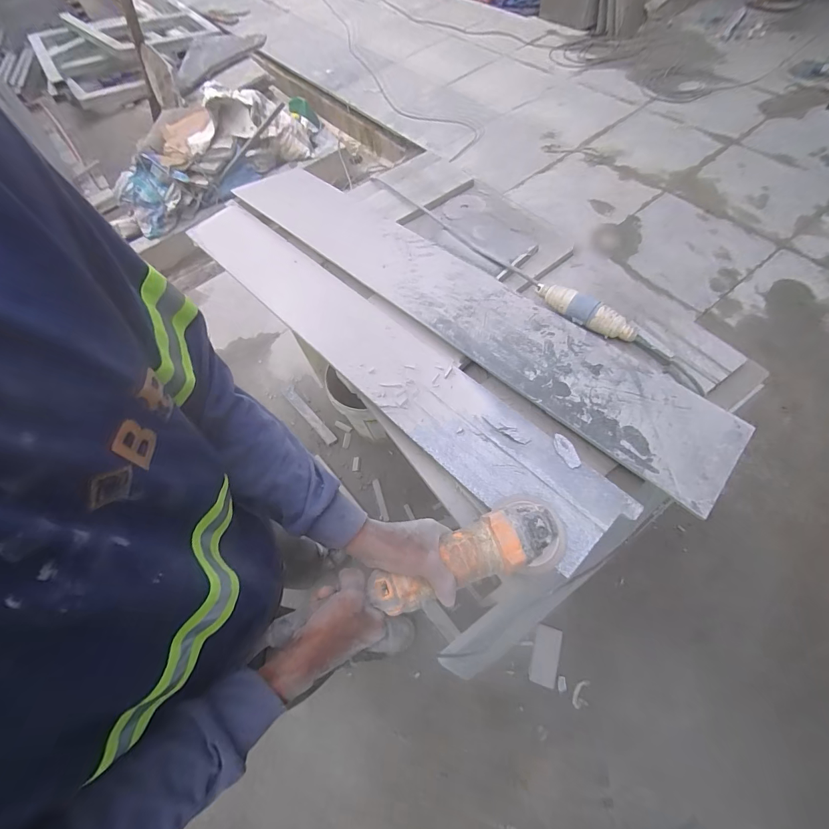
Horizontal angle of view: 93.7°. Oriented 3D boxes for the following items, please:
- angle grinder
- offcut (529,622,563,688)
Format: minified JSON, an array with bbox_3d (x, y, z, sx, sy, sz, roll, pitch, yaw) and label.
[{"bbox_3d":[0.084,0.172,0.488,0.283,0.083,0.082,-15,62,-19],"label":"angle grinder"},{"bbox_3d":[0.381,0.700,1.129,0.073,0.033,0.149,12,63,14],"label":"offcut"}]

